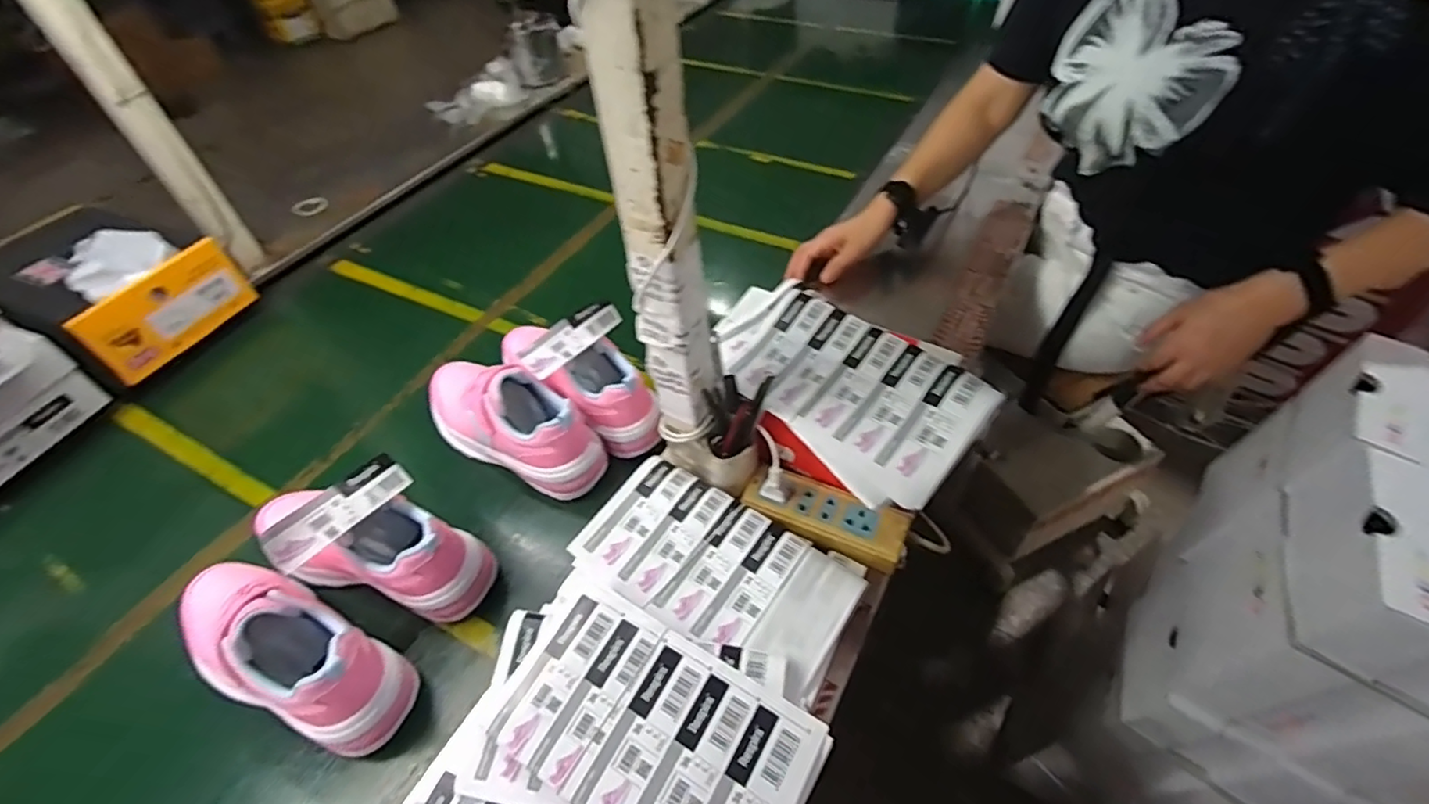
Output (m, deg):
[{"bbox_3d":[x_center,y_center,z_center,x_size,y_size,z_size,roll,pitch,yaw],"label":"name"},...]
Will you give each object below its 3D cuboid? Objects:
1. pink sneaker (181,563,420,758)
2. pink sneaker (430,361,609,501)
[{"bbox_3d":[-0.385,0.209,0.526,0.243,0.096,0.089,16,53,17],"label":"pink sneaker"},{"bbox_3d":[-0.243,0.016,0.688,0.248,0.104,0.082,20,54,20],"label":"pink sneaker"}]

